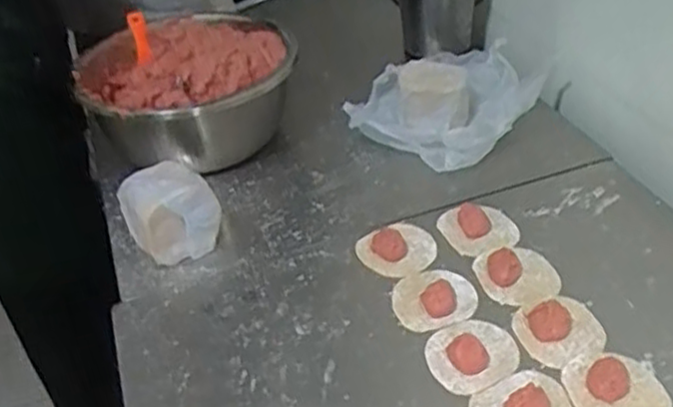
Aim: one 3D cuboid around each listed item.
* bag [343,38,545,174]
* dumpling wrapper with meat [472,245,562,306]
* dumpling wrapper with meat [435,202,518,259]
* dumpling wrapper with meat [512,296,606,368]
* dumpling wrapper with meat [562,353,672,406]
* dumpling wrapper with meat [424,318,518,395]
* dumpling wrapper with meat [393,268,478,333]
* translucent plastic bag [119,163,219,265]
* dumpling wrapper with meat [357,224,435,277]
[{"bbox_3d":[0.143,-0.141,0.970,0.200,0.070,0.229,23,46,33],"label":"bag"},{"bbox_3d":[0.183,0.070,0.748,0.074,0.013,0.079,-4,37,3],"label":"dumpling wrapper with meat"},{"bbox_3d":[0.155,0.025,0.807,0.073,0.014,0.076,-4,37,3],"label":"dumpling wrapper with meat"},{"bbox_3d":[0.208,0.116,0.687,0.075,0.009,0.072,-4,37,3],"label":"dumpling wrapper with meat"},{"bbox_3d":[0.239,0.159,0.627,0.079,0.008,0.077,-4,37,3],"label":"dumpling wrapper with meat"},{"bbox_3d":[0.124,0.133,0.674,0.084,0.013,0.075,-18,38,-15],"label":"dumpling wrapper with meat"},{"bbox_3d":[0.098,0.091,0.733,0.084,0.013,0.075,-9,37,-4],"label":"dumpling wrapper with meat"},{"bbox_3d":[-0.184,0.009,0.811,0.083,0.086,0.078,-31,43,-29],"label":"translucent plastic bag"},{"bbox_3d":[0.068,0.048,0.792,0.079,0.013,0.075,-4,37,3],"label":"dumpling wrapper with meat"}]

